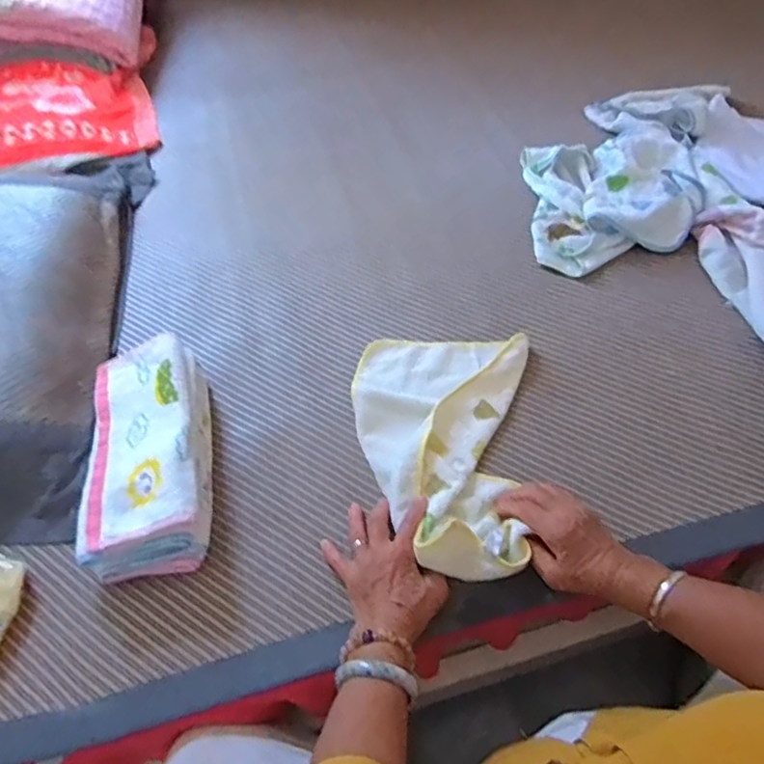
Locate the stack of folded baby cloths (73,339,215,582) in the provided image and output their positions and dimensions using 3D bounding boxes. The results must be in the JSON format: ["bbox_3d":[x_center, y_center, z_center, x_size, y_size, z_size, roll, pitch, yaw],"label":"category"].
[{"bbox_3d":[-0.262,0.079,0.645,0.123,0.087,0.260,-9,55,-3],"label":"stack of folded baby cloths"}]

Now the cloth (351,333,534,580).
[{"bbox_3d":[0.062,0.059,0.670,0.205,0.054,0.315,5,55,6],"label":"cloth"}]

